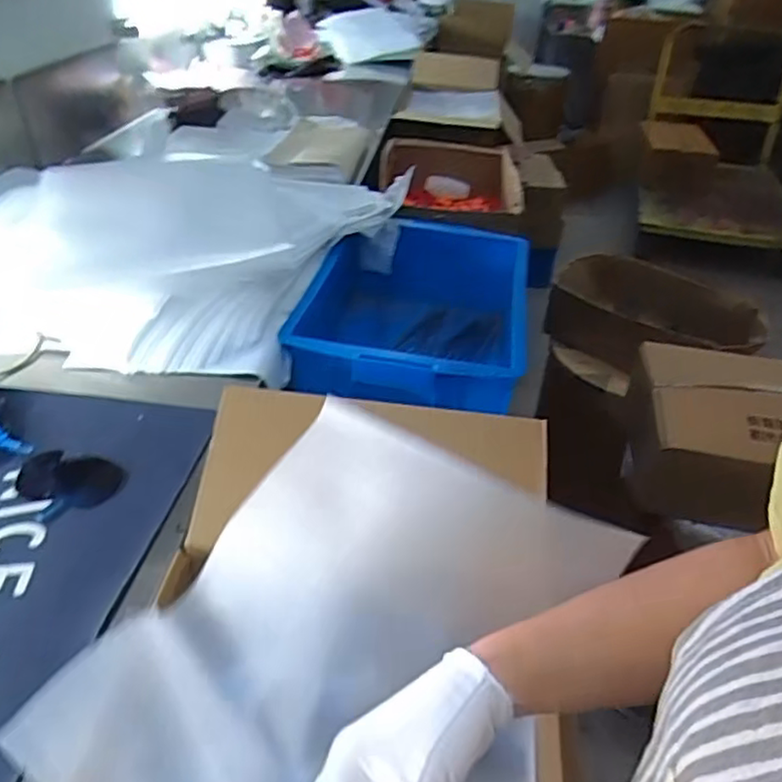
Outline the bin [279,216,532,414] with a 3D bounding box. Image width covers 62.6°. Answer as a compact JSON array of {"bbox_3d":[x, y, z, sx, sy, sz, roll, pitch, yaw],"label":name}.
[{"bbox_3d":[0.028,-0.091,0.978,0.321,0.168,0.433,9,37,7],"label":"bin"}]

